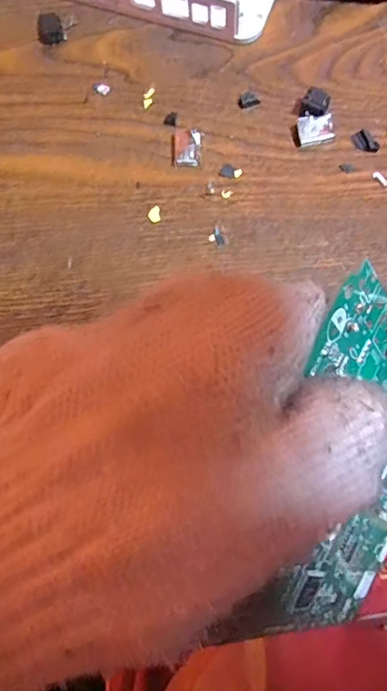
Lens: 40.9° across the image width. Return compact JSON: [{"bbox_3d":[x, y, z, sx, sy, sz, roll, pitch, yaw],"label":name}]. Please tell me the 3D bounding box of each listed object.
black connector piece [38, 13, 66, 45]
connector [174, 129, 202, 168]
[{"bbox_3d":[-0.085,-0.188,0.307,0.015,0.008,0.016,-19,78,-3],"label":"black connector piece"},{"bbox_3d":[-0.003,-0.111,0.289,0.015,0.005,0.023,0,78,1],"label":"connector"}]

